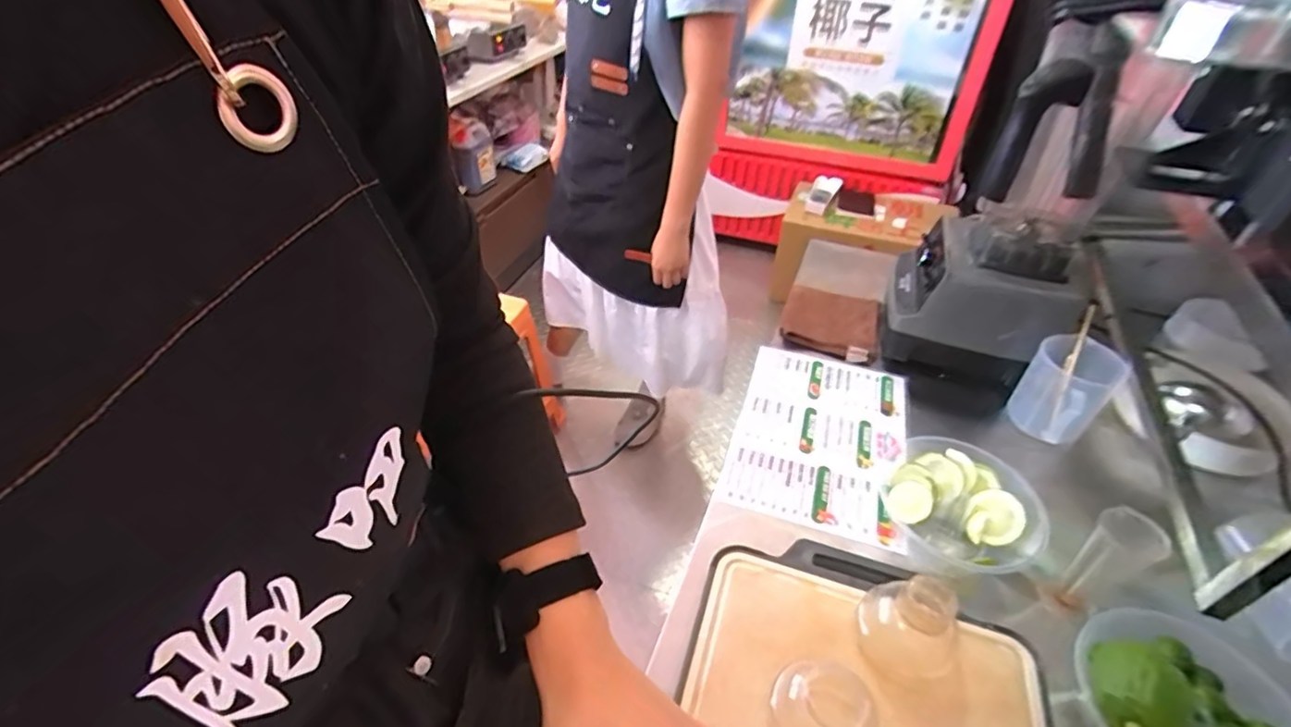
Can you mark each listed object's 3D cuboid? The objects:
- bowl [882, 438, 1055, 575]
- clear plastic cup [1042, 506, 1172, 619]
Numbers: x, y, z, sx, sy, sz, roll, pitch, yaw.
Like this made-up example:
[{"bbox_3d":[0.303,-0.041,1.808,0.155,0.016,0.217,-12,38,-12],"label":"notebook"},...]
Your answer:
[{"bbox_3d":[0.336,0.152,0.615,0.146,0.058,0.141,0,41,0],"label":"bowl"},{"bbox_3d":[0.430,0.191,0.545,0.043,0.126,0.046,0,41,0],"label":"clear plastic cup"}]

